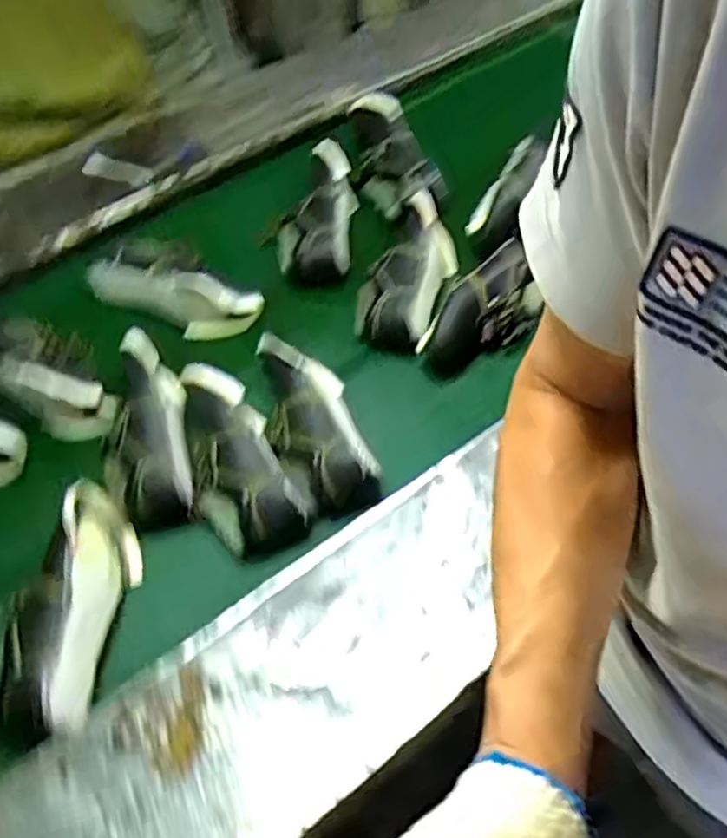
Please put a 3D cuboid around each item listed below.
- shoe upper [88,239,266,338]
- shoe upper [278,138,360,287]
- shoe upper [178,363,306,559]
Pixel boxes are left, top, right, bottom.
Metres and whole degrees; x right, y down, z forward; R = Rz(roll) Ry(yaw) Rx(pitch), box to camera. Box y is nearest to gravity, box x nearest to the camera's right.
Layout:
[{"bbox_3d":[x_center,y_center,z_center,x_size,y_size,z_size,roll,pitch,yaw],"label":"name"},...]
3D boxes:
[{"bbox_3d":[-0.313,-0.213,1.144,0.285,0.139,0.096,20,59,17],"label":"shoe upper"},{"bbox_3d":[-0.080,-0.368,1.224,0.127,0.109,0.294,5,56,8],"label":"shoe upper"},{"bbox_3d":[-0.182,0.045,0.947,0.126,0.092,0.299,-23,71,-12],"label":"shoe upper"}]

